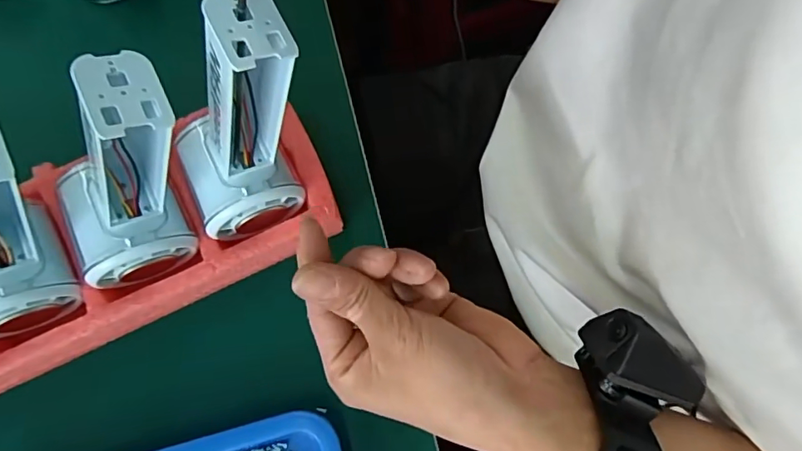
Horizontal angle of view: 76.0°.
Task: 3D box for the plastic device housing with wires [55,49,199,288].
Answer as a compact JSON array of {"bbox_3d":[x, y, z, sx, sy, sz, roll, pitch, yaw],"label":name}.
[{"bbox_3d":[-0.127,-0.018,0.234,0.052,0.141,0.060,-21,78,-33],"label":"plastic device housing with wires"}]

